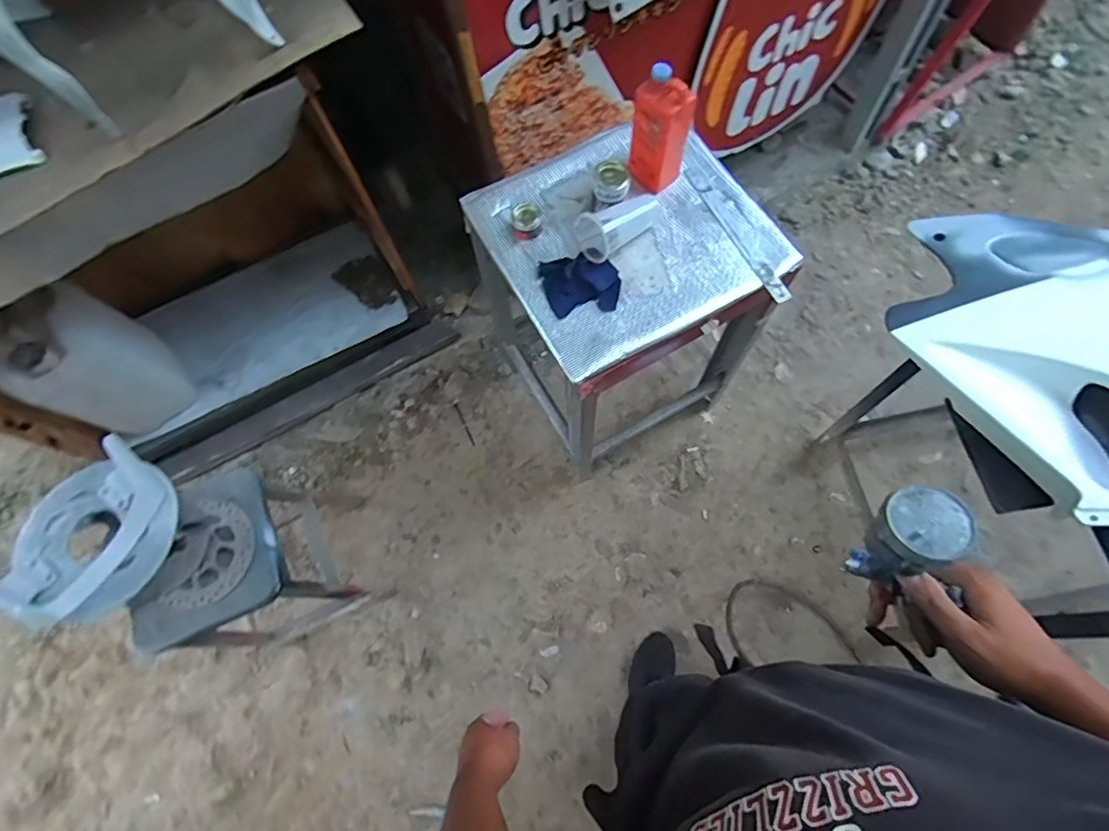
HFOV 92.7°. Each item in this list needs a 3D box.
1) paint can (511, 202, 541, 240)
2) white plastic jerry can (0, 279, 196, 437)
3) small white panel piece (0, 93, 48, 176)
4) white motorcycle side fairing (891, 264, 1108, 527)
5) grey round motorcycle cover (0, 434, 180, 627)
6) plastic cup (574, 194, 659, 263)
[{"bbox_3d":[-0.056,-0.386,1.041,0.060,0.046,0.061,-7,67,2],"label":"paint can"},{"bbox_3d":[-1.149,-0.129,1.331,0.215,0.417,0.279,26,72,15],"label":"white plastic jerry can"},{"bbox_3d":[-0.925,-0.464,0.882,0.114,0.024,0.148,-25,75,-6],"label":"small white panel piece"},{"bbox_3d":[0.799,-0.028,0.762,0.397,0.101,0.401,-16,67,-2],"label":"white motorcycle side fairing"},{"bbox_3d":[-0.706,0.169,0.793,0.215,0.092,0.261,20,71,13],"label":"grey round motorcycle cover"},{"bbox_3d":[0.130,-0.365,0.999,0.170,0.085,0.087,-25,68,-5],"label":"plastic cup"}]

